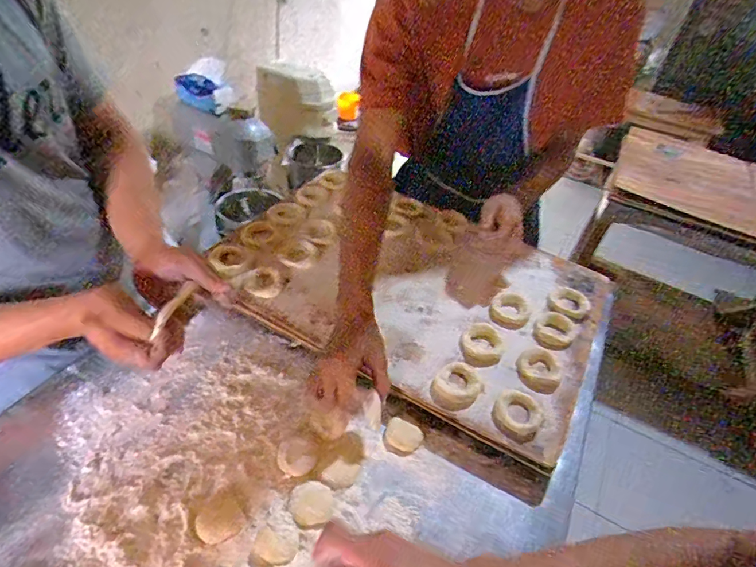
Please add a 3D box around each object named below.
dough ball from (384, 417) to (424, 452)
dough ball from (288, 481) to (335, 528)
[{"bbox_3d":[0.034,0.191,0.566,0.046,0.014,0.036,11,42,4],"label":"dough ball"},{"bbox_3d":[-0.073,0.245,0.494,0.047,0.014,0.046,4,42,-3],"label":"dough ball"}]

